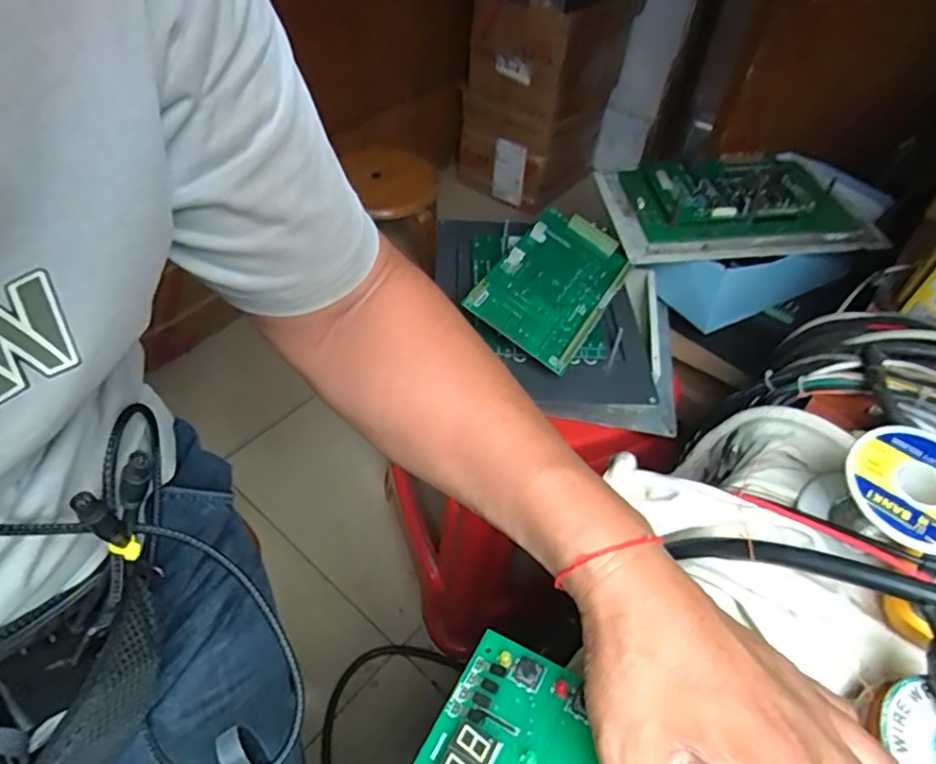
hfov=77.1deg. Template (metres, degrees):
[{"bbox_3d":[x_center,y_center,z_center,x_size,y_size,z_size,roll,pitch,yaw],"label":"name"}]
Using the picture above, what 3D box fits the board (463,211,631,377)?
[{"bbox_3d":[0.092,-0.105,0.615,0.115,0.014,0.198,36,59,4],"label":"board"}]

